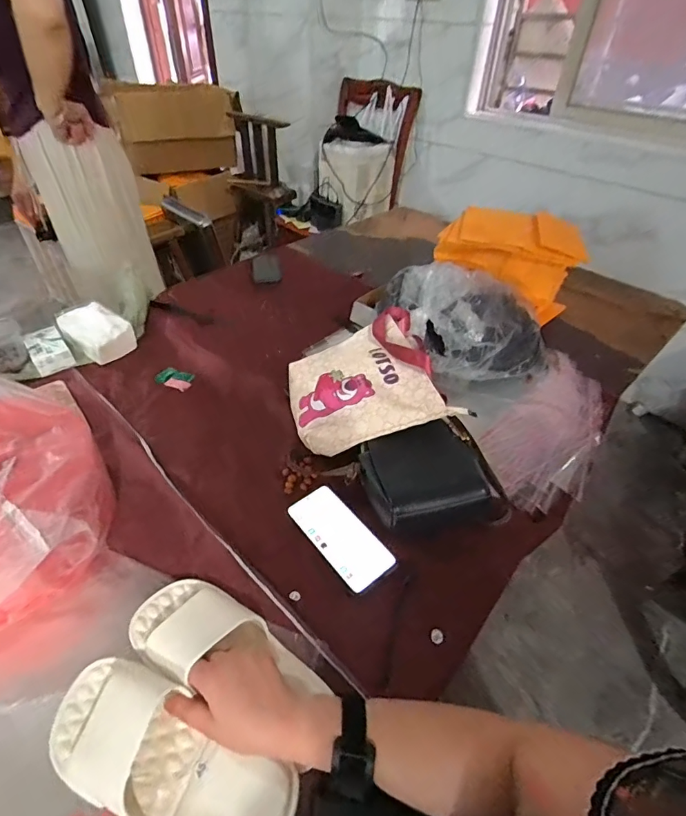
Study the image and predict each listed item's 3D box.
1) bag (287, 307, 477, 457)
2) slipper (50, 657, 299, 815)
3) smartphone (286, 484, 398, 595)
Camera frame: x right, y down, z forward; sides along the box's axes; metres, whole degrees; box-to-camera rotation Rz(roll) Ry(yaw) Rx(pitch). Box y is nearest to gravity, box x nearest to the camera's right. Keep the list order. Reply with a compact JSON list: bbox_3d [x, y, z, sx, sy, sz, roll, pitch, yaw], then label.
[{"bbox_3d":[0.026,-0.056,0.748,0.256,0.066,0.270,-18,44,2],"label":"bag"},{"bbox_3d":[-0.164,0.319,0.402,0.248,0.056,0.096,19,47,15],"label":"slipper"},{"bbox_3d":[-0.005,0.172,0.601,0.071,0.009,0.162,-27,50,-29],"label":"smartphone"}]

